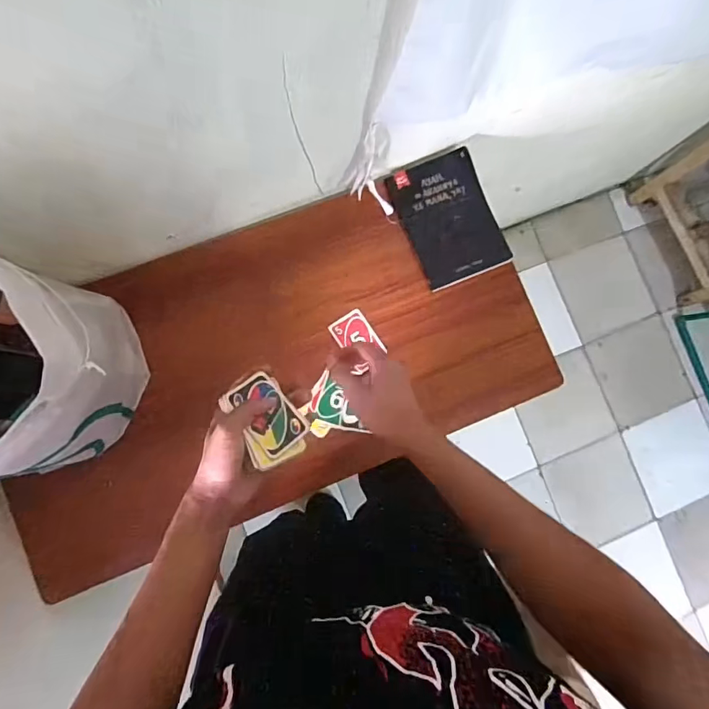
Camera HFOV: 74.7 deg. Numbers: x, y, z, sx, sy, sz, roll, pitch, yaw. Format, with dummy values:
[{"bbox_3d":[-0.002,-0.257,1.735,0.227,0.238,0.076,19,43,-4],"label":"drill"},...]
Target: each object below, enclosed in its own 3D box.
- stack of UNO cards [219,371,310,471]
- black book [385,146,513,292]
[{"bbox_3d":[-0.089,0.067,0.500,0.066,0.008,0.097,-25,79,-32],"label":"stack of UNO cards"},{"bbox_3d":[0.148,-0.209,0.717,0.137,0.013,0.190,-22,86,0],"label":"black book"}]

